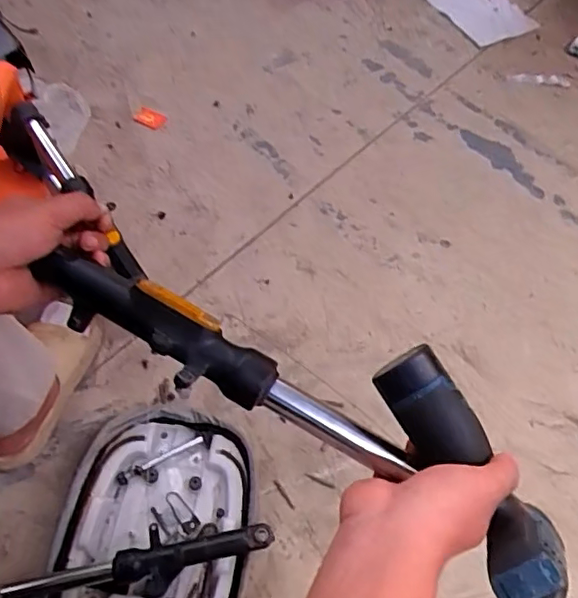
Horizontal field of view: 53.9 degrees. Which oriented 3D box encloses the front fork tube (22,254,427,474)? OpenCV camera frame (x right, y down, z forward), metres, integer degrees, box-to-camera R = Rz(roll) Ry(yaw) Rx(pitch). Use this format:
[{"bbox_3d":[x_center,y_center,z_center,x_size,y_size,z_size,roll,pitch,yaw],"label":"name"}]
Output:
[{"bbox_3d":[-0.053,0.052,0.447,0.314,0.040,0.050,30,60,3],"label":"front fork tube"}]

